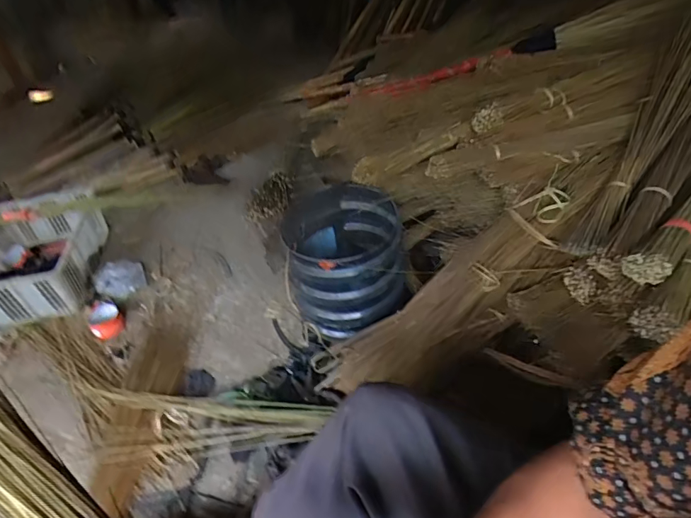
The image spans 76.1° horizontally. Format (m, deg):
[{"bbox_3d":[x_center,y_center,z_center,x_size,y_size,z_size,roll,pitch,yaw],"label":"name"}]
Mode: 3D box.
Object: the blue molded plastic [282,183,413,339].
[{"bbox_3d":[0.007,0.002,1.012,0.261,0.252,0.250,-5,39,4],"label":"blue molded plastic"}]

